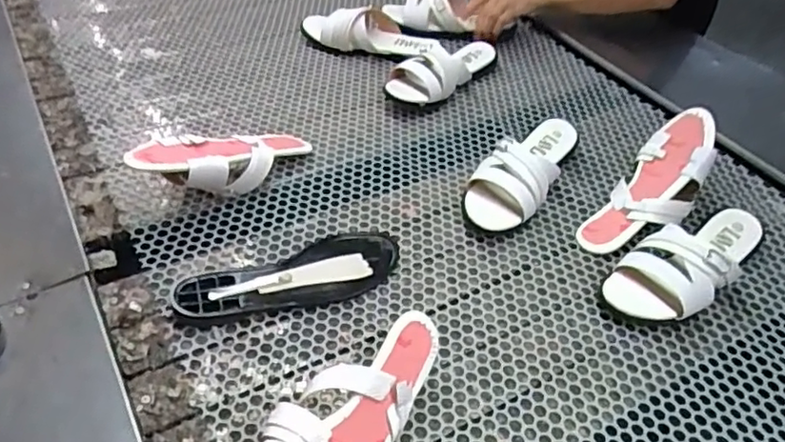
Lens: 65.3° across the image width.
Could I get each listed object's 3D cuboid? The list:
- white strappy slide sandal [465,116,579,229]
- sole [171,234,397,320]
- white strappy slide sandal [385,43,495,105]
[{"bbox_3d":[0.174,-0.073,0.816,0.094,0.065,0.235,27,48,22],"label":"white strappy slide sandal"},{"bbox_3d":[-0.108,0.064,0.680,0.245,0.023,0.083,-18,48,-22],"label":"sole"},{"bbox_3d":[0.081,-0.254,1.003,0.100,0.062,0.219,34,51,27],"label":"white strappy slide sandal"}]

